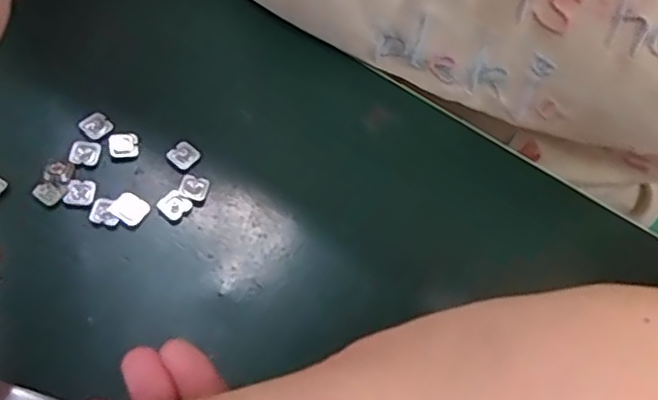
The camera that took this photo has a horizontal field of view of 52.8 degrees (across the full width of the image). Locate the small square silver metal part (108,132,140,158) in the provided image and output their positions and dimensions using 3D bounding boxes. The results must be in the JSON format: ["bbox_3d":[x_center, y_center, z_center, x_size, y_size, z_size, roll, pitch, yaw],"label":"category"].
[{"bbox_3d":[-0.078,-0.021,0.252,0.011,0.004,0.010,-1,62,-8],"label":"small square silver metal part"}]

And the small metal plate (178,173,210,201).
[{"bbox_3d":[-0.051,-0.005,0.247,0.011,0.004,0.010,25,62,6],"label":"small metal plate"}]

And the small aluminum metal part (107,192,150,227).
[{"bbox_3d":[-0.073,0.003,0.240,0.012,0.004,0.011,30,62,8],"label":"small aluminum metal part"}]

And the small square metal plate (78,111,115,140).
[{"bbox_3d":[-0.089,-0.029,0.253,0.009,0.004,0.011,40,64,13],"label":"small square metal plate"}]

